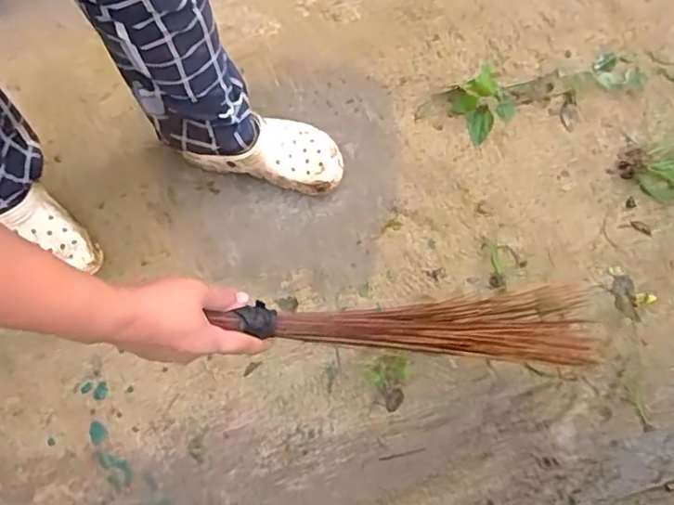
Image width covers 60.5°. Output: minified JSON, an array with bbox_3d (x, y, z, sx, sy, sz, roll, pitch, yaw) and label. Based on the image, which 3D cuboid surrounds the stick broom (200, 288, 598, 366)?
[{"bbox_3d":[0.110,0.078,0.638,0.473,0.031,0.090,4,73,-24],"label":"stick broom"}]

